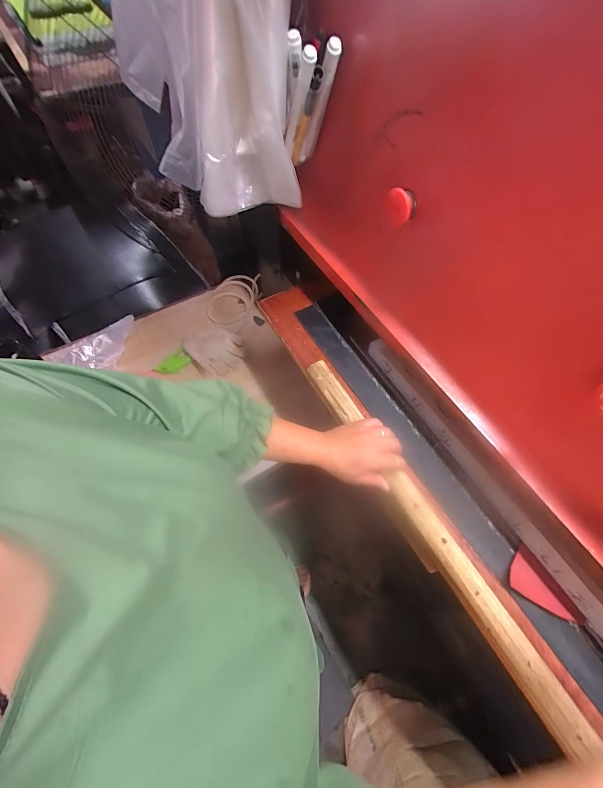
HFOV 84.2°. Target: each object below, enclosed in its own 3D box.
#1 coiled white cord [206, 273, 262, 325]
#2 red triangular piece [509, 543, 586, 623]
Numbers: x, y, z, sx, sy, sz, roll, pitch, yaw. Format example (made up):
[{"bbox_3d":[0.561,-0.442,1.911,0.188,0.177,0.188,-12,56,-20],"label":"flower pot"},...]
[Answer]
[{"bbox_3d":[-0.206,-0.313,1.049,0.151,0.022,0.234,14,62,6],"label":"coiled white cord"},{"bbox_3d":[0.304,0.251,0.427,0.050,0.007,0.092,-25,59,-13],"label":"red triangular piece"}]

